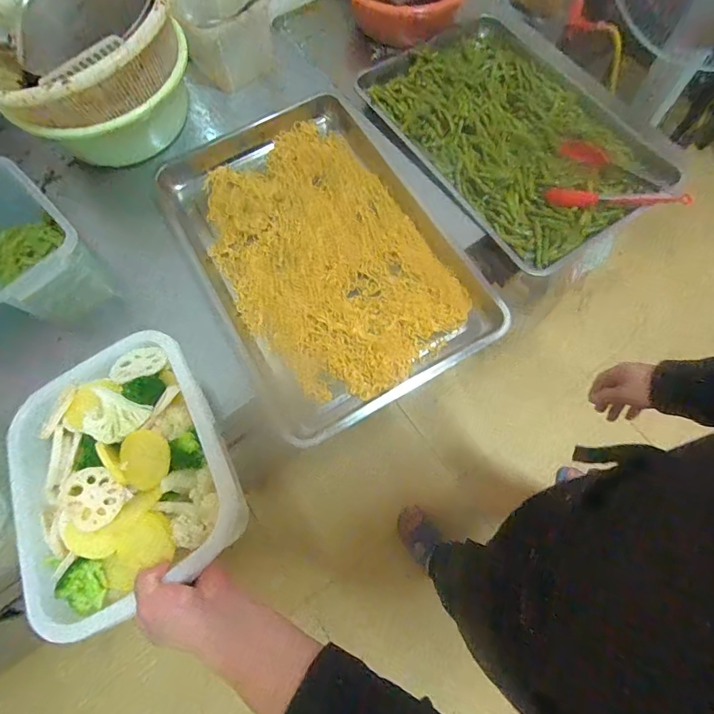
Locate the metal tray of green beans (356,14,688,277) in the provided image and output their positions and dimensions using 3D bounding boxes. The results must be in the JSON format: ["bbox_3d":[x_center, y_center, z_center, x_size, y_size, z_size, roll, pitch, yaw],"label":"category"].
[{"bbox_3d":[0.331,-0.483,0.854,0.450,0.062,0.618,-34,73,-12],"label":"metal tray of green beans"}]

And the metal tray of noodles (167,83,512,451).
[{"bbox_3d":[-0.066,-0.198,0.721,0.422,0.050,0.613,-30,72,-11],"label":"metal tray of noodles"}]

